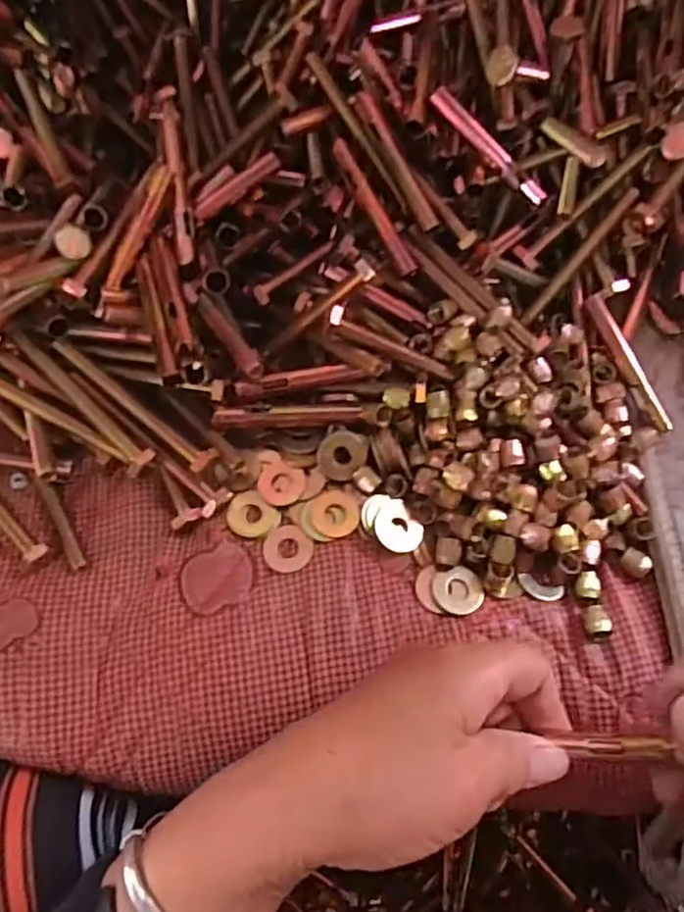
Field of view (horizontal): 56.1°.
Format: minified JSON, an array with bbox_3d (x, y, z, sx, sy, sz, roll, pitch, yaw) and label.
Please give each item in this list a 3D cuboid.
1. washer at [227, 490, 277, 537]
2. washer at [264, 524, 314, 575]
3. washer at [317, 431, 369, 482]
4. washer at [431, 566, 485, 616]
[{"bbox_3d":[-0.046,0.029,0.323,0.024,0.004,0.021,41,72,15],"label":"washer"},{"bbox_3d":[-0.027,0.045,0.315,0.025,0.004,0.024,1,67,-1],"label":"washer"},{"bbox_3d":[0.000,-0.001,0.331,0.024,0.004,0.025,0,81,-1],"label":"washer"},{"bbox_3d":[0.056,0.065,0.309,0.025,0.005,0.023,1,67,-1],"label":"washer"}]

